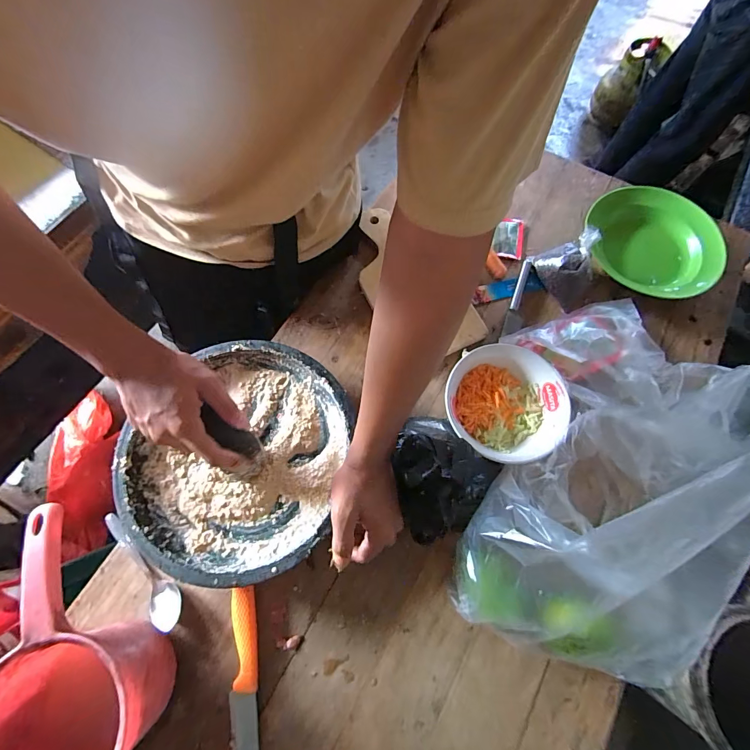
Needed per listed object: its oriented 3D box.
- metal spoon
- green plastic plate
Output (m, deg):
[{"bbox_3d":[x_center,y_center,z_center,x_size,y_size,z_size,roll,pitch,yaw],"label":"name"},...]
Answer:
[{"bbox_3d":[-0.288,0.236,0.450,0.160,0.021,0.036,40,75,12],"label":"metal spoon"},{"bbox_3d":[0.442,-0.210,0.600,0.173,0.050,0.200,-22,72,-8],"label":"green plastic plate"}]

